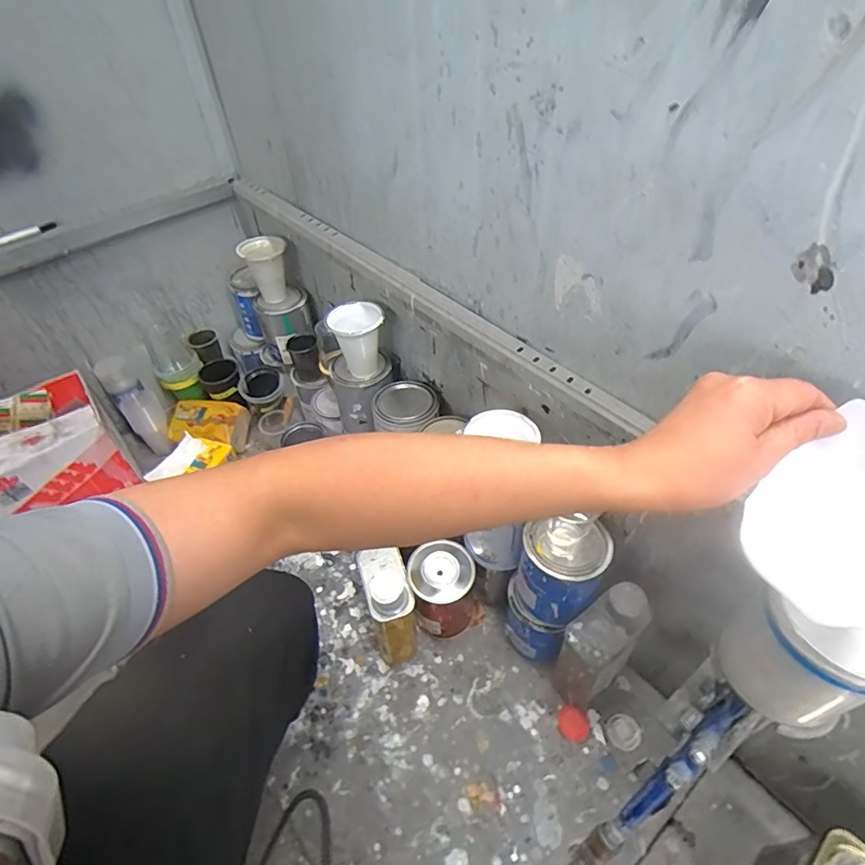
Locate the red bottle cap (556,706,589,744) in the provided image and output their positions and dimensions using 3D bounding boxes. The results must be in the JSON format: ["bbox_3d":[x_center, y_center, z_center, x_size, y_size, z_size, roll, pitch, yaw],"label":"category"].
[{"bbox_3d":[0.199,0.412,0.737,0.043,0.007,0.043,-1,47,2],"label":"red bottle cap"}]

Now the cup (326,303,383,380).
[{"bbox_3d":[-0.123,-0.148,0.864,0.086,0.112,0.092,-15,48,-11],"label":"cup"}]

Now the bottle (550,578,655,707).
[{"bbox_3d":[0.221,0.297,0.708,0.112,0.213,0.065,-30,52,-23],"label":"bottle"}]

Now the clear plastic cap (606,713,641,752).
[{"bbox_3d":[0.268,0.420,0.730,0.045,0.010,0.044,-1,47,2],"label":"clear plastic cap"}]

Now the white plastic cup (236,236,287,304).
[{"bbox_3d":[-0.328,-0.321,1.043,0.087,0.118,0.087,-15,48,-11],"label":"white plastic cup"}]

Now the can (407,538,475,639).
[{"bbox_3d":[0.016,0.250,0.812,0.092,0.152,0.089,-1,47,2],"label":"can"}]

